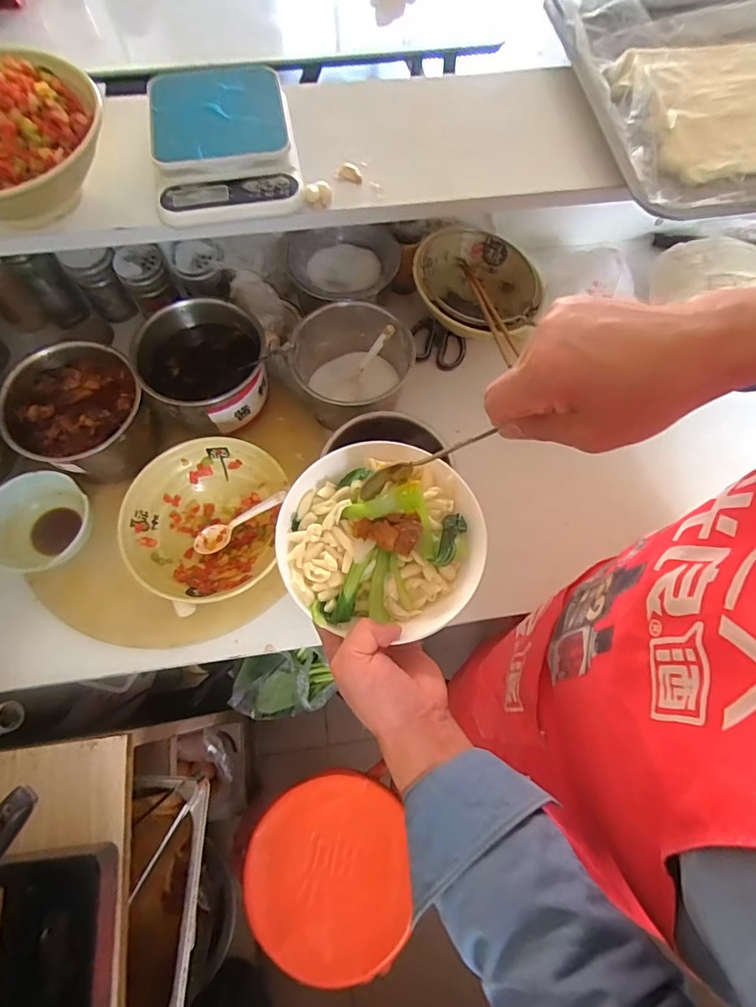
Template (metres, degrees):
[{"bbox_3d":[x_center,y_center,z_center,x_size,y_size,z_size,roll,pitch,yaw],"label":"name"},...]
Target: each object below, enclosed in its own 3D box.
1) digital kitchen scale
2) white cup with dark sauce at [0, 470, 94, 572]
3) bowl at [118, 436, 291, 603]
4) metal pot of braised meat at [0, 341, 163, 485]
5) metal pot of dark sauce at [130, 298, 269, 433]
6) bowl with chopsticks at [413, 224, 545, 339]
[{"bbox_3d":[-0.157,-0.366,0.490,0.141,0.035,0.179,-11,71,-6],"label":"digital kitchen scale"},{"bbox_3d":[-0.392,0.027,0.573,0.107,0.056,0.117,21,70,6],"label":"white cup with dark sauce"},{"bbox_3d":[-0.201,0.021,0.573,0.171,0.061,0.186,1,70,-2],"label":"bowl"},{"bbox_3d":[-0.353,-0.104,0.590,0.142,0.089,0.149,1,70,-2],"label":"metal pot of braised meat"},{"bbox_3d":[-0.217,-0.174,0.605,0.144,0.084,0.141,1,70,-2],"label":"metal pot of dark sauce"},{"bbox_3d":[0.142,-0.311,0.719,0.182,0.075,0.172,1,70,-2],"label":"bowl with chopsticks"}]

